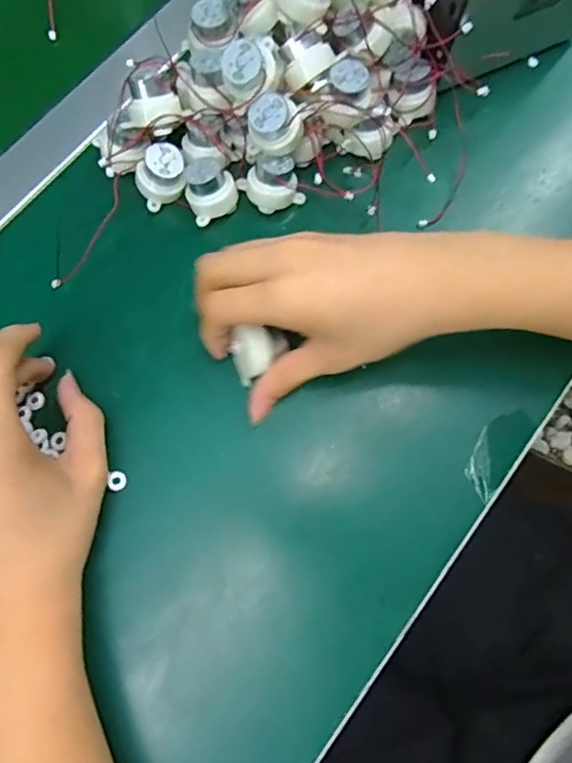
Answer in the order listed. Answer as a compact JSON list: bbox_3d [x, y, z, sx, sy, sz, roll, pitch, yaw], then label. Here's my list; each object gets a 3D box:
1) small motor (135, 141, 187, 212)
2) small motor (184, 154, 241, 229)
[{"bbox_3d":[-0.080,-0.131,0.358,0.034,0.027,0.027,-21,75,-6],"label":"small motor"},{"bbox_3d":[-0.047,-0.122,0.356,0.031,0.029,0.035,-13,75,-4],"label":"small motor"}]

